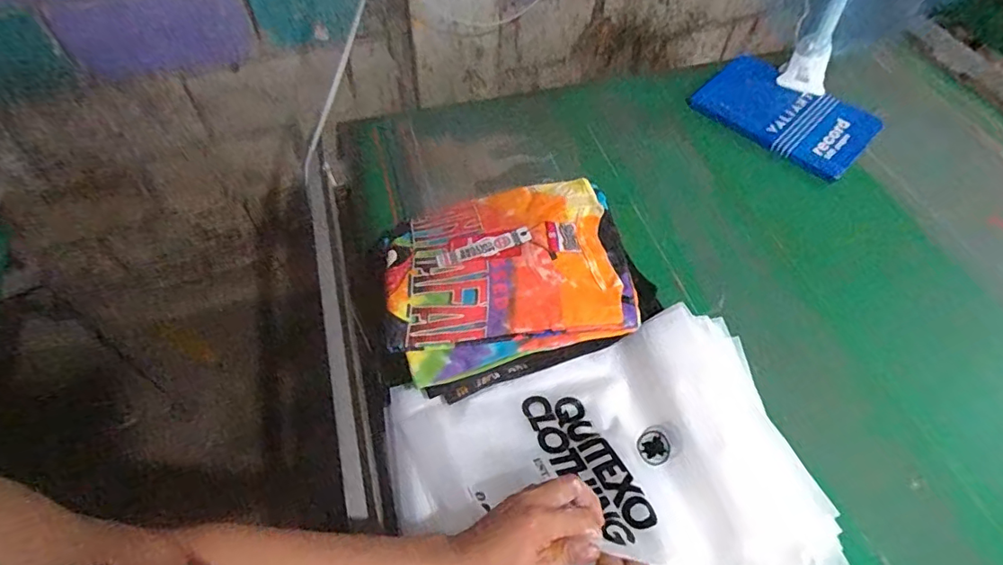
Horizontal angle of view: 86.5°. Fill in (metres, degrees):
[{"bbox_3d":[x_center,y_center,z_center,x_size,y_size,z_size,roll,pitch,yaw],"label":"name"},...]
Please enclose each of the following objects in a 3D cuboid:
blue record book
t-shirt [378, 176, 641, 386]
[{"bbox_3d":[0.507,-0.308,0.957,0.182,0.019,0.286,-41,64,-19],"label":"blue record book"},{"bbox_3d":[0.004,-0.019,0.638,0.284,0.055,0.234,-10,55,-8],"label":"t-shirt"}]

